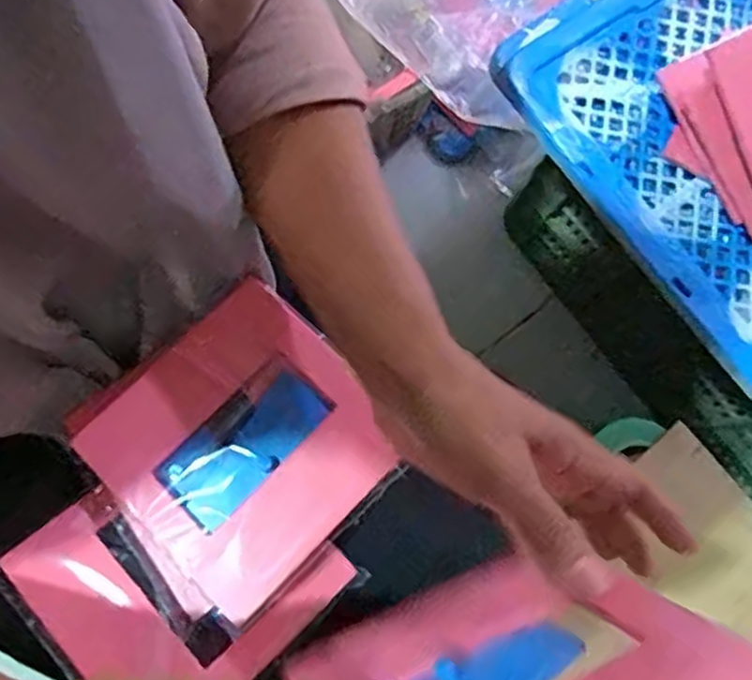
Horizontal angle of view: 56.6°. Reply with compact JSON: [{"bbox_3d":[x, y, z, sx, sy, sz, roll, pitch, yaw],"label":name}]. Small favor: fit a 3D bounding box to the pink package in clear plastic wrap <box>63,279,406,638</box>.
[{"bbox_3d":[-0.078,0.053,0.389,0.148,0.018,0.139,44,82,7],"label":"pink package in clear plastic wrap"}]

